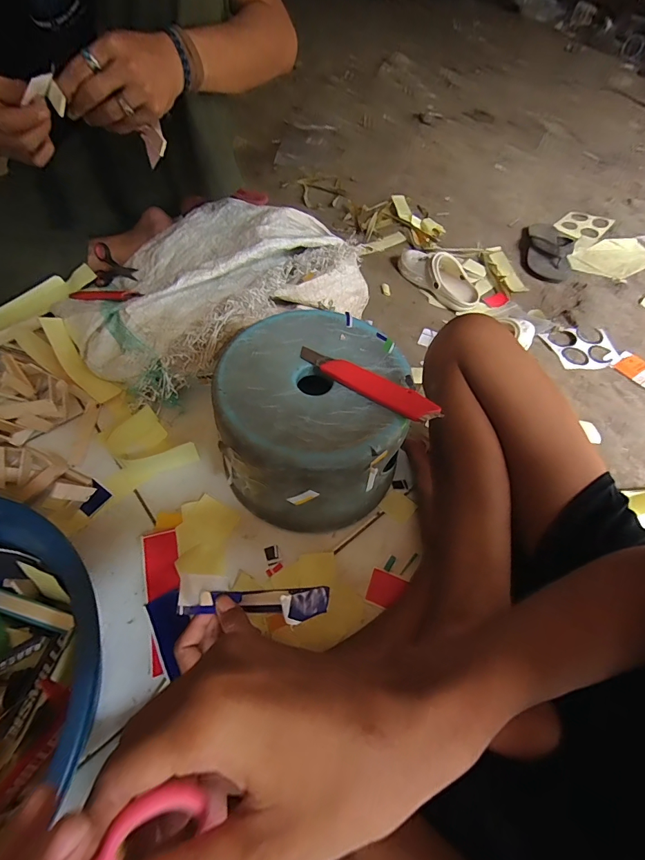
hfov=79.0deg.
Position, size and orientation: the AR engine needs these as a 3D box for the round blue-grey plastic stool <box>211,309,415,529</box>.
[{"bbox_3d":[-0.014,-0.003,0.500,0.215,0.162,0.248,5,59,0],"label":"round blue-grey plastic stool"}]

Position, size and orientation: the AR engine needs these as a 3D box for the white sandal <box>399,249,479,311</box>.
[{"bbox_3d":[0.308,-0.407,1.002,0.107,0.090,0.236,-38,68,-22],"label":"white sandal"}]

